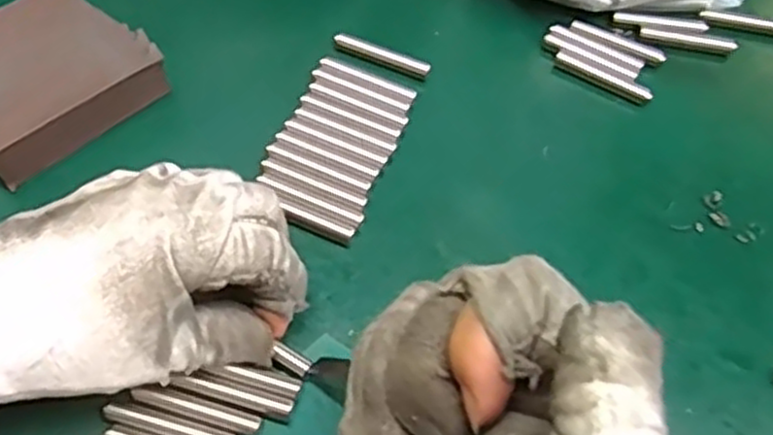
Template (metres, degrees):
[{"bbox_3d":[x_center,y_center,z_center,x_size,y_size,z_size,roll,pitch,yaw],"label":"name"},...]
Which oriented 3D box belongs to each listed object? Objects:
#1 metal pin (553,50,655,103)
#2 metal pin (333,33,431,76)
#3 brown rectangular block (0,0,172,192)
[{"bbox_3d":[0.105,-0.068,0.370,0.049,0.006,0.006,27,58,13],"label":"metal pin"},{"bbox_3d":[-0.002,-0.078,0.365,0.048,0.005,0.007,21,57,9],"label":"metal pin"},{"bbox_3d":[-0.150,-0.061,0.332,0.079,0.026,0.068,-39,70,-25],"label":"brown rectangular block"}]

